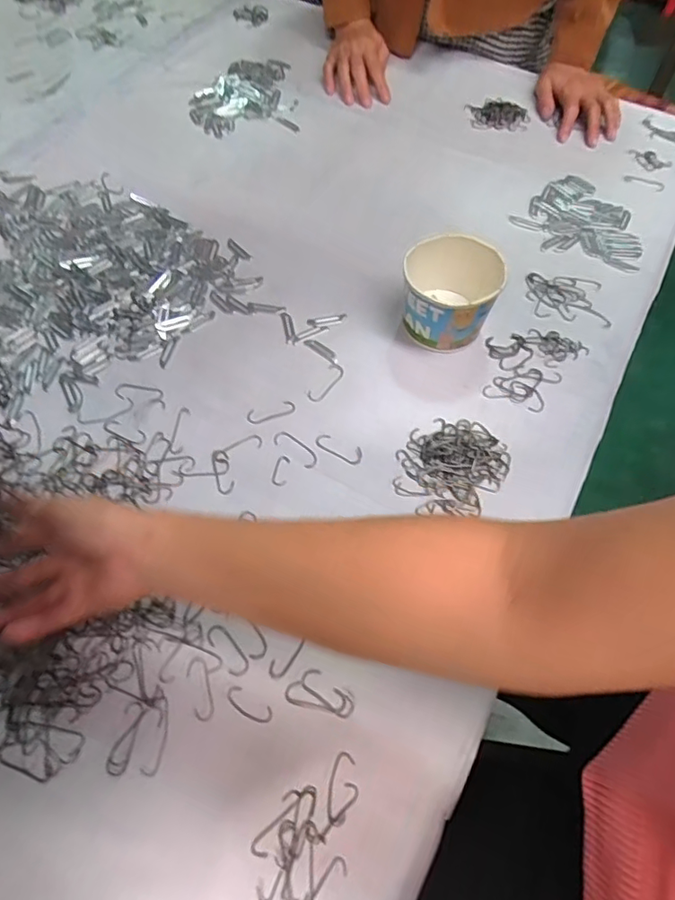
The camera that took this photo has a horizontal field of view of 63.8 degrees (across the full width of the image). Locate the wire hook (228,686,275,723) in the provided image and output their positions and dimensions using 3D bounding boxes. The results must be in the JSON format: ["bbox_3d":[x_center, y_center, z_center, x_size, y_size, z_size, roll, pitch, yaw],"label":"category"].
[{"bbox_3d":[-0.062,0.180,0.382,0.036,0.004,0.014,25,63,12],"label":"wire hook"}]

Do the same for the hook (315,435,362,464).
[{"bbox_3d":[0.001,-0.001,0.485,0.045,0.004,0.017,24,63,11],"label":"hook"}]

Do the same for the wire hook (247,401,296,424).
[{"bbox_3d":[-0.061,-0.036,0.504,0.046,0.004,0.016,-16,63,-10],"label":"wire hook"}]

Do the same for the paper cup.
[{"bbox_3d":[0.106,-0.148,0.526,0.087,0.071,0.084,1,61,-1],"label":"paper cup"}]

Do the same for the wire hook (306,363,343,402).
[{"bbox_3d":[-0.011,-0.065,0.524,0.017,0.004,0.049,32,65,15],"label":"wire hook"}]

